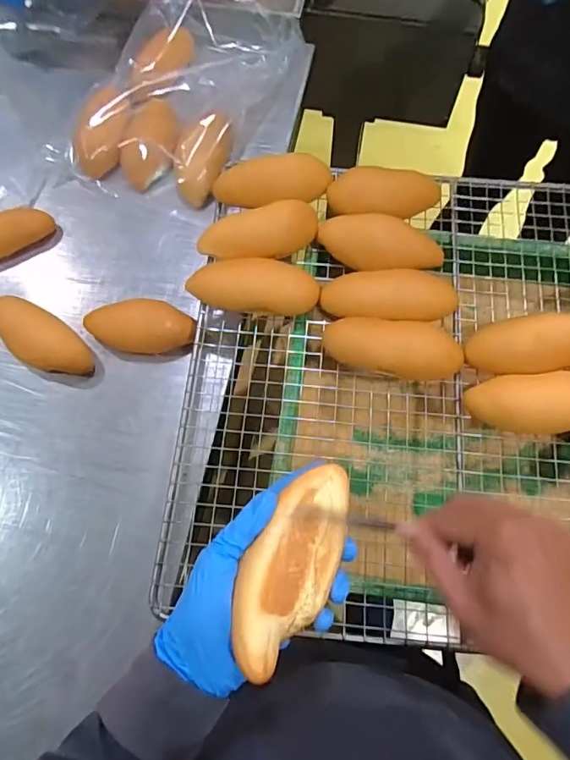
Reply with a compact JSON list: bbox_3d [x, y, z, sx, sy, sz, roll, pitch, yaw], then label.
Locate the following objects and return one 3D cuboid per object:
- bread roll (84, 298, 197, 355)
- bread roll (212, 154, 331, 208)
[{"bbox_3d":[-0.175,-0.065,0.595,0.132,0.037,0.057,4,72,2],"label":"bread roll"},{"bbox_3d":[-0.007,-0.242,0.595,0.128,0.040,0.051,-9,71,-2],"label":"bread roll"}]

